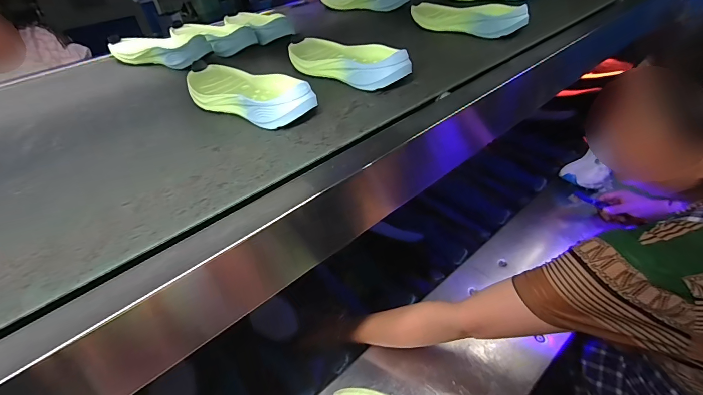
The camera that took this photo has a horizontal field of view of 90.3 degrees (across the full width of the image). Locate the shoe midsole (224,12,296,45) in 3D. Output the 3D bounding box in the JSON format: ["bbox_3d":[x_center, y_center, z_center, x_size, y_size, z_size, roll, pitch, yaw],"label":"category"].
[{"bbox_3d":[-0.228,-0.416,0.835,0.102,0.043,0.244,-26,44,-22],"label":"shoe midsole"}]

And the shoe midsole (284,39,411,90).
[{"bbox_3d":[-0.019,-0.235,0.601,0.265,0.041,0.092,27,50,33],"label":"shoe midsole"}]

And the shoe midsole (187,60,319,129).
[{"bbox_3d":[-0.172,-0.162,0.534,0.270,0.043,0.104,26,50,33],"label":"shoe midsole"}]

